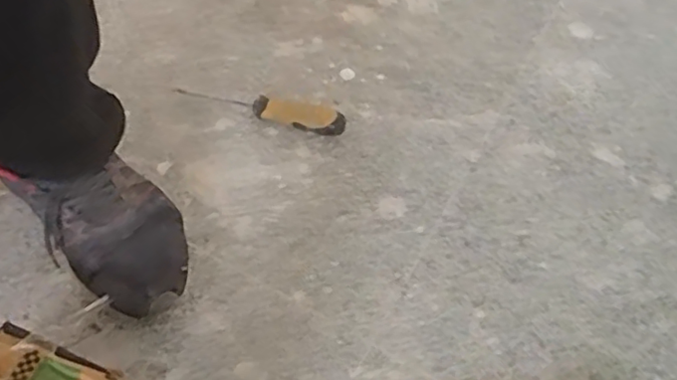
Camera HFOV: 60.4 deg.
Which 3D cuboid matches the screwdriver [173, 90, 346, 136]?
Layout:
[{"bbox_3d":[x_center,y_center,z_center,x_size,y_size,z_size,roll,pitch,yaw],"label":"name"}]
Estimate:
[{"bbox_3d":[-0.091,-0.099,0.674,0.204,0.024,0.039,16,60,11],"label":"screwdriver"}]

